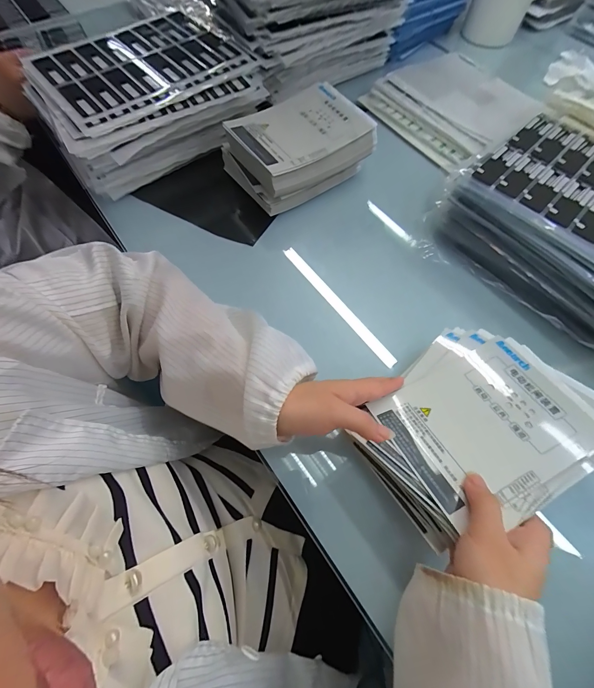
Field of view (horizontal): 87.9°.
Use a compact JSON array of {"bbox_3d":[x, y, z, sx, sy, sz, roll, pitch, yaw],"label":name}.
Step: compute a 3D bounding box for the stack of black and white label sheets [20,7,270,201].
[{"bbox_3d":[-0.234,-0.398,0.505,0.315,0.098,0.239,-33,71,-14],"label":"stack of black and white label sheets"}]

